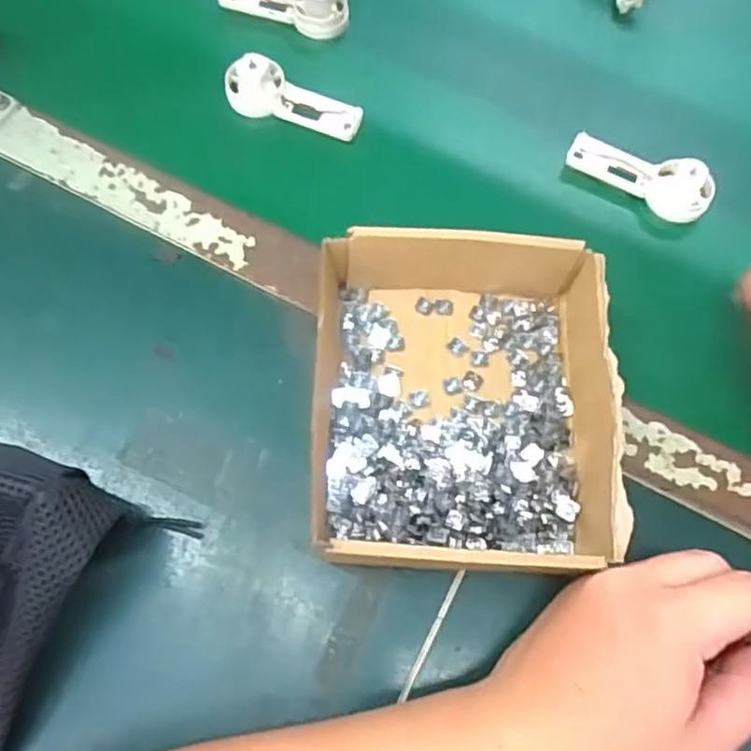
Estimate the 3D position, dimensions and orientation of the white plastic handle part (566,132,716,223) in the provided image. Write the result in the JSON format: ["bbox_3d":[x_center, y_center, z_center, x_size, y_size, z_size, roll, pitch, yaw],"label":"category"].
[{"bbox_3d":[0.174,-0.133,0.441,0.094,0.032,0.025,34,71,12],"label":"white plastic handle part"}]

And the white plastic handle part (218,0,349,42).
[{"bbox_3d":[-0.066,-0.274,0.489,0.092,0.039,0.033,25,69,8],"label":"white plastic handle part"}]

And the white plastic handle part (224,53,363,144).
[{"bbox_3d":[-0.055,-0.187,0.456,0.091,0.037,0.032,15,68,4],"label":"white plastic handle part"}]

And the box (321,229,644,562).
[{"bbox_3d":[0.043,0.013,0.353,0.149,0.054,0.181,0,68,-2],"label":"box"}]

